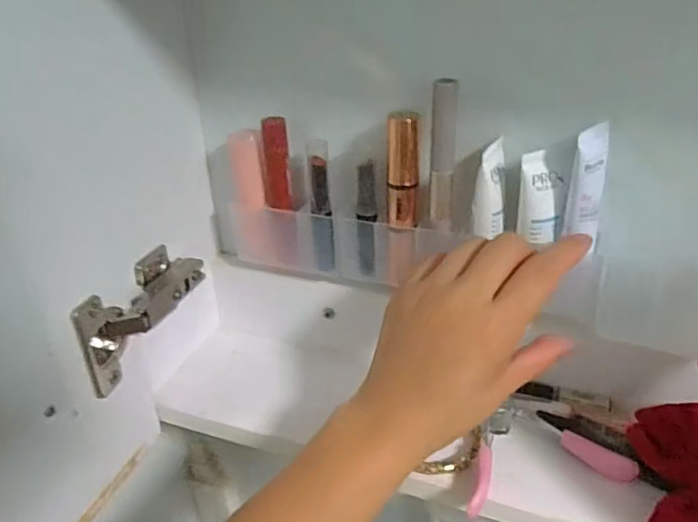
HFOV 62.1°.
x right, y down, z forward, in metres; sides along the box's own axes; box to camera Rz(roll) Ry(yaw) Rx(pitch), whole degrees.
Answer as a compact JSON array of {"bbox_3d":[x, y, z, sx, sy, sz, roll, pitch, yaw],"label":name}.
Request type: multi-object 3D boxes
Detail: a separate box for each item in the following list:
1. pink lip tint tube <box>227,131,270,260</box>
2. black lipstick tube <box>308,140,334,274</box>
[{"bbox_3d":[-0.066,-0.042,0.385,0.019,0.084,0.021,-5,30,-7],"label":"pink lip tint tube"},{"bbox_3d":[-0.018,-0.034,0.371,0.014,0.084,0.012,-3,29,-2],"label":"black lipstick tube"}]

